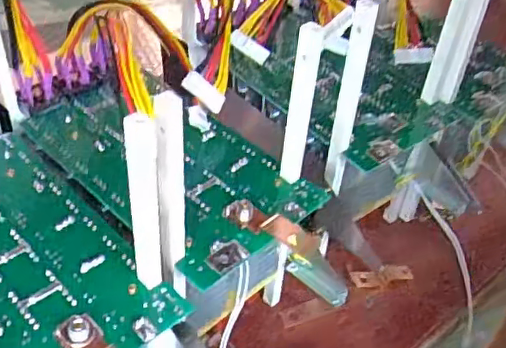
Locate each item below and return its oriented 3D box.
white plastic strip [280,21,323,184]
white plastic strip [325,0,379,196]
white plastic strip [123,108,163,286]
[{"bbox_3d":[0.033,-0.045,0.423,0.016,0.130,0.011,10,42,4],"label":"white plastic strip"},{"bbox_3d":[0.075,-0.058,0.473,0.019,0.166,0.023,11,43,6],"label":"white plastic strip"},{"bbox_3d":[-0.063,0.021,0.349,0.017,0.123,0.019,-3,43,-10],"label":"white plastic strip"}]

